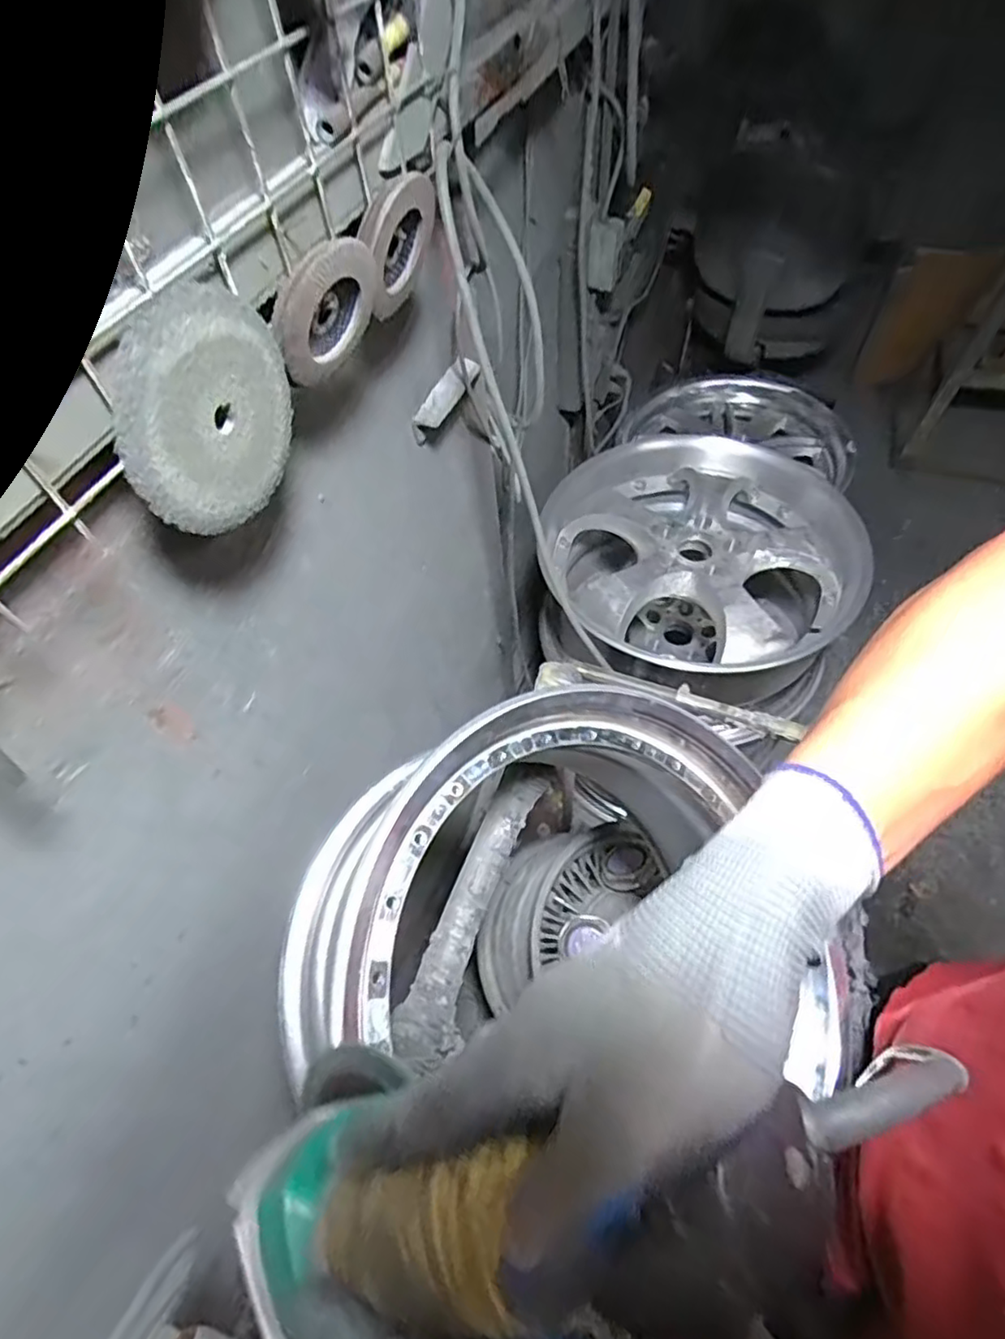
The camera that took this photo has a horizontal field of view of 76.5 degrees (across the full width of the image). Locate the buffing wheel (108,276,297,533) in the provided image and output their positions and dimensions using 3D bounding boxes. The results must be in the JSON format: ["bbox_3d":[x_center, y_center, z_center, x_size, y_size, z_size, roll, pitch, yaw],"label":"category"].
[{"bbox_3d":[-0.173,-0.153,0.382,0.010,0.126,0.131,18,60,15],"label":"buffing wheel"}]

